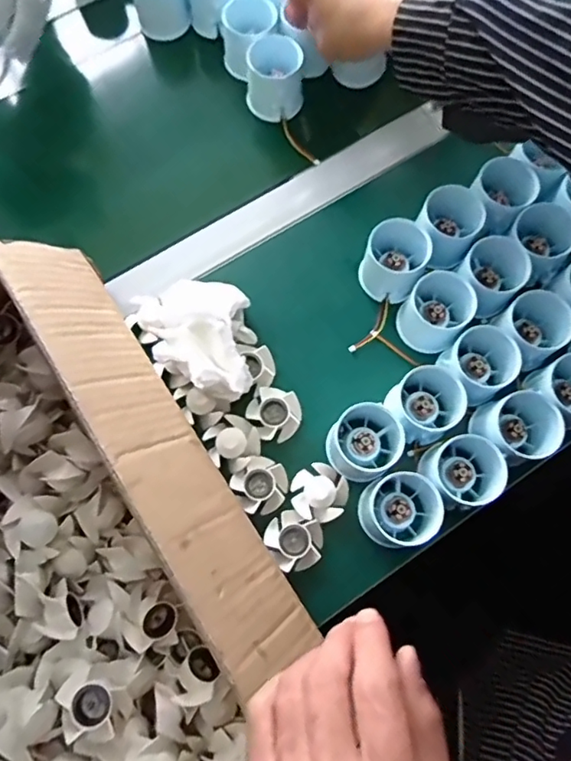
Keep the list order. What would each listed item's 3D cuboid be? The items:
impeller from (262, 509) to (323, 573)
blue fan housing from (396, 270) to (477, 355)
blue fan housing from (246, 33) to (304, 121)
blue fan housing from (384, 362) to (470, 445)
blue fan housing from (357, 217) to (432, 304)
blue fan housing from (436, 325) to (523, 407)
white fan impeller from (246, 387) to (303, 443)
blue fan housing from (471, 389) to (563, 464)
[{"bbox_3d":[0.008,0.121,0.412,0.041,0.016,0.043,-32,76,-10],"label":"impeller"},{"bbox_3d":[0.124,-0.057,0.453,0.052,0.046,0.051,0,73,0],"label":"blue fan housing"},{"bbox_3d":[-0.009,-0.289,0.517,0.051,0.054,0.047,0,73,0],"label":"blue fan housing"},{"bbox_3d":[0.110,0.018,0.429,0.047,0.042,0.054,-36,77,-11],"label":"blue fan housing"},{"bbox_3d":[0.093,-0.100,0.470,0.051,0.060,0.053,0,73,0],"label":"blue fan housing"},{"bbox_3d":[0.154,-0.012,0.439,0.054,0.043,0.054,0,73,0],"label":"blue fan housing"},{"bbox_3d":[-0.008,0.027,0.441,0.041,0.019,0.041,0,73,0],"label":"white fan impeller"},{"bbox_3d":[0.178,0.037,0.419,0.055,0.041,0.052,0,73,0],"label":"blue fan housing"}]

